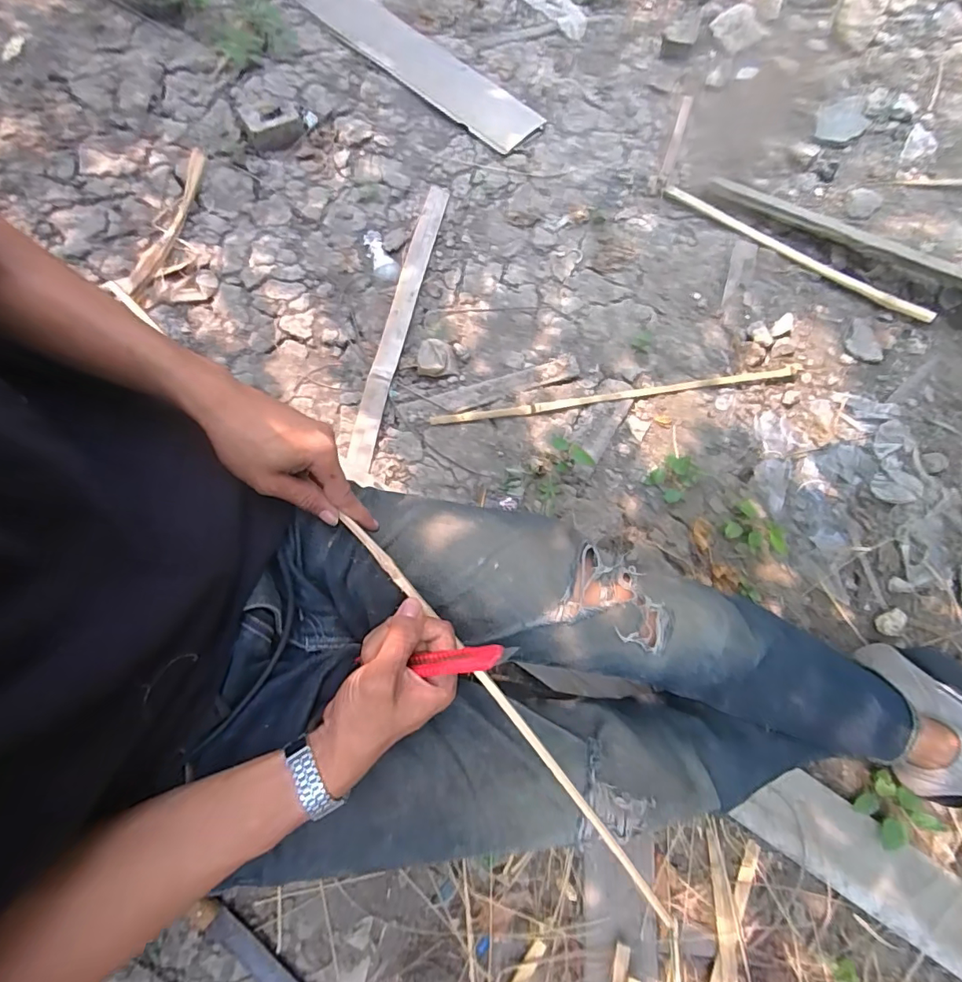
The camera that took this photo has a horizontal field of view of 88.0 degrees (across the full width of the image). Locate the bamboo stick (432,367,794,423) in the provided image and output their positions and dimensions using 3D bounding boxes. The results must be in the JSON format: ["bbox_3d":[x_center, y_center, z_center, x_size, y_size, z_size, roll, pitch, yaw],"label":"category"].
[{"bbox_3d":[0.229,-0.160,0.833,0.621,0.014,0.019,-8,75,-2],"label":"bamboo stick"}]

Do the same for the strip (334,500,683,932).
[{"bbox_3d":[0.017,0.177,0.405,0.013,0.008,0.401,-39,84,-10],"label":"strip"}]

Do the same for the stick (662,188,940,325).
[{"bbox_3d":[0.556,-0.431,0.889,0.498,0.018,0.025,35,78,9],"label":"stick"}]

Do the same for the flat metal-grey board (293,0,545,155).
[{"bbox_3d":[-0.235,-0.977,1.042,0.888,0.027,0.127,41,79,10],"label":"flat metal-grey board"}]

